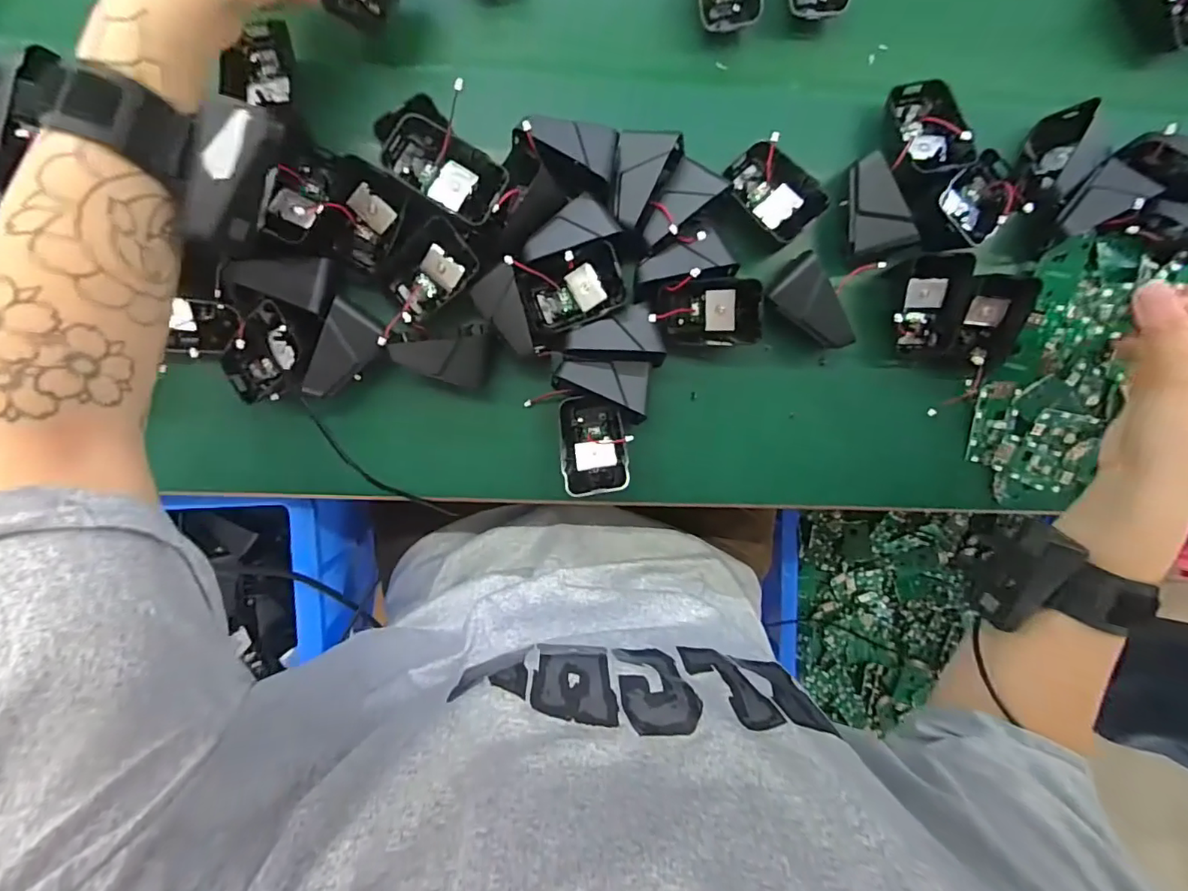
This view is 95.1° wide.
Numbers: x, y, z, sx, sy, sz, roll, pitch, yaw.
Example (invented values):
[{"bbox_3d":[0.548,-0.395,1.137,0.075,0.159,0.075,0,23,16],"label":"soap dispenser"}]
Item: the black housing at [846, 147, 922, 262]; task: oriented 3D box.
[{"bbox_3d":[0.190,-0.160,0.367,0.039,0.026,0.062,-10,101,24],"label":"black housing"}]

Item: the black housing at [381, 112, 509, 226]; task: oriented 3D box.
[{"bbox_3d":[-0.090,-0.169,0.341,0.071,0.031,0.042,30,91,-5],"label":"black housing"}]

